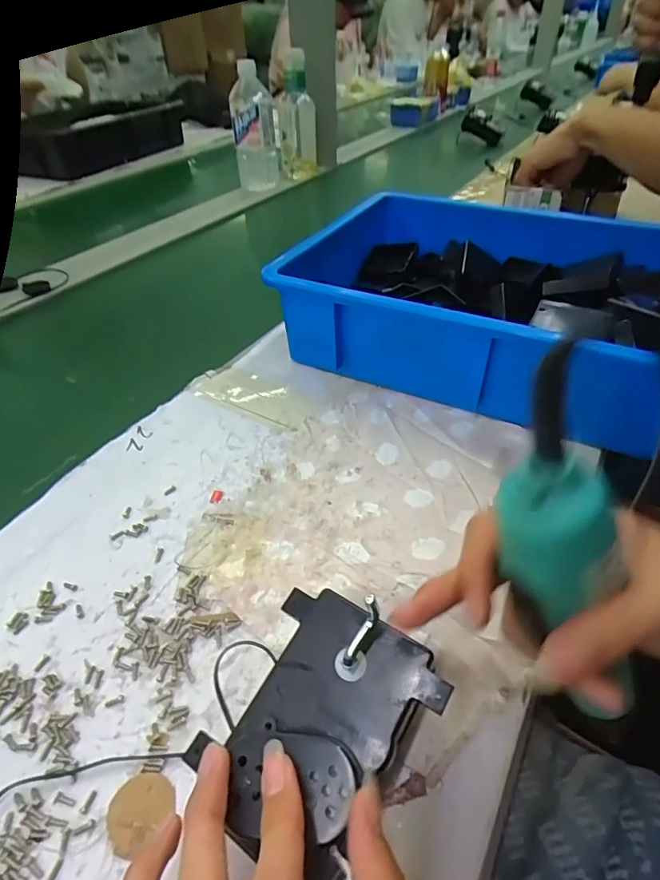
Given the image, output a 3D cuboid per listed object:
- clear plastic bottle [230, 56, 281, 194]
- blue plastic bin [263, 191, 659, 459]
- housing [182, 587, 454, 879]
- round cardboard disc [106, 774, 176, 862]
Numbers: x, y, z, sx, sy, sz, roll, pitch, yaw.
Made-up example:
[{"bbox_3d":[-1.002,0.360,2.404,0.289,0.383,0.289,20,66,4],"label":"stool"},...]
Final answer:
[{"bbox_3d":[-0.137,-0.574,0.897,0.085,0.193,0.081,-5,43,-3],"label":"clear plastic bottle"},{"bbox_3d":[0.176,-0.125,0.449,0.378,0.099,0.263,19,46,21],"label":"blue plastic bin"},{"bbox_3d":[-0.004,0.112,0.198,0.079,0.023,0.093,23,48,28],"label":"housing"},{"bbox_3d":[-0.086,0.165,0.214,0.027,0.004,0.029,-1,42,1],"label":"round cardboard disc"}]

